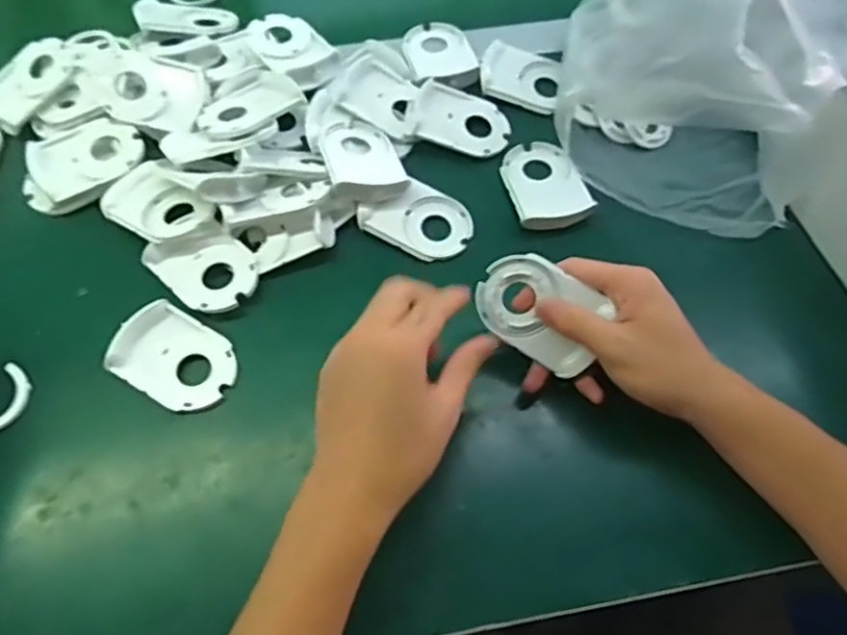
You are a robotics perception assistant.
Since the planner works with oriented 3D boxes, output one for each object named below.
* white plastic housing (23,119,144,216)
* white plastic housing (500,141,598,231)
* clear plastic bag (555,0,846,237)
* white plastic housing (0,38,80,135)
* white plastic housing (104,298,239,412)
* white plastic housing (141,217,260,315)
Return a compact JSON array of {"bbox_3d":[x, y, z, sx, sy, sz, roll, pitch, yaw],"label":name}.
[{"bbox_3d":[-0.261,-0.116,0.496,0.092,0.021,0.061,-29,67,-15],"label":"white plastic housing"},{"bbox_3d":[0.094,-0.106,0.499,0.058,0.012,0.085,-13,64,-7],"label":"white plastic housing"},{"bbox_3d":[0.244,-0.226,0.502,0.236,0.116,0.313,33,67,15],"label":"clear plastic bag"},{"bbox_3d":[-0.321,-0.194,0.525,0.056,0.013,0.081,42,85,16],"label":"white plastic housing"},{"bbox_3d":[-0.166,0.026,0.431,0.081,0.013,0.058,28,66,13],"label":"white plastic housing"},{"bbox_3d":[-0.154,-0.037,0.459,0.077,0.012,0.058,40,69,18],"label":"white plastic housing"}]

